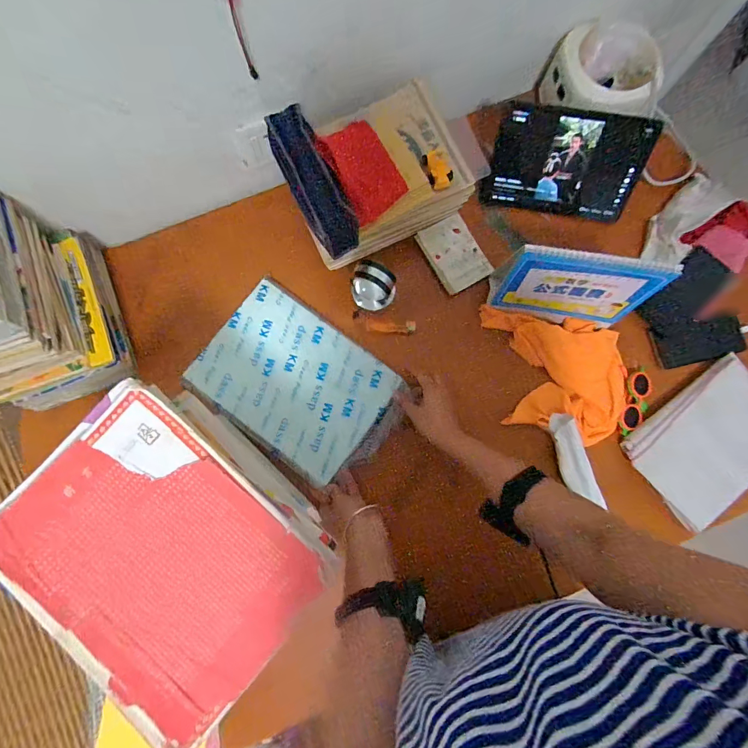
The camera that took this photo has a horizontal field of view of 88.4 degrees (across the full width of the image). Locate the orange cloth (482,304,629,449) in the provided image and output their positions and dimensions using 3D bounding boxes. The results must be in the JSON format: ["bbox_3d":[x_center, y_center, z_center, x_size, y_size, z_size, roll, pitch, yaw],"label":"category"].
[{"bbox_3d":[0.303,-0.002,0.650,0.243,0.037,0.200,7,80,1],"label":"orange cloth"}]

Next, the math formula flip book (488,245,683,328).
[{"bbox_3d":[0.306,-0.136,0.594,0.220,0.169,0.058,13,80,2],"label":"math formula flip book"}]

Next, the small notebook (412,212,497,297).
[{"bbox_3d":[0.143,-0.214,0.675,0.098,0.013,0.128,-30,81,-6],"label":"small notebook"}]

